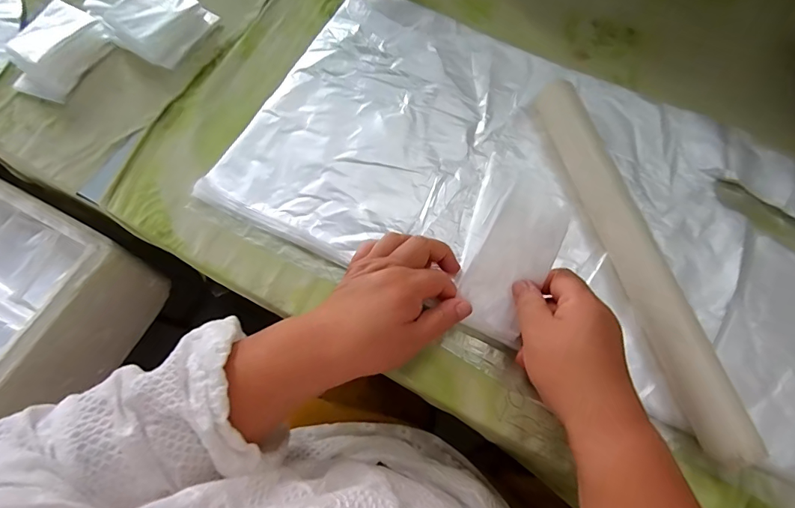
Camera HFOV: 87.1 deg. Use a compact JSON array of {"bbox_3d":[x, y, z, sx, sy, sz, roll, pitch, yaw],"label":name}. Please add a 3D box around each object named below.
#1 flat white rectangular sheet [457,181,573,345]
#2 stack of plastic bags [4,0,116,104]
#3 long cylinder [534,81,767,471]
[{"bbox_3d":[0.094,0.009,0.349,0.058,0.014,0.130,28,111,23],"label":"flat white rectangular sheet"},{"bbox_3d":[-0.395,-0.234,0.477,0.092,0.040,0.110,29,73,11],"label":"stack of plastic bags"},{"bbox_3d":[0.211,-0.008,0.380,0.042,0.037,0.360,-14,70,-4],"label":"long cylinder"}]

